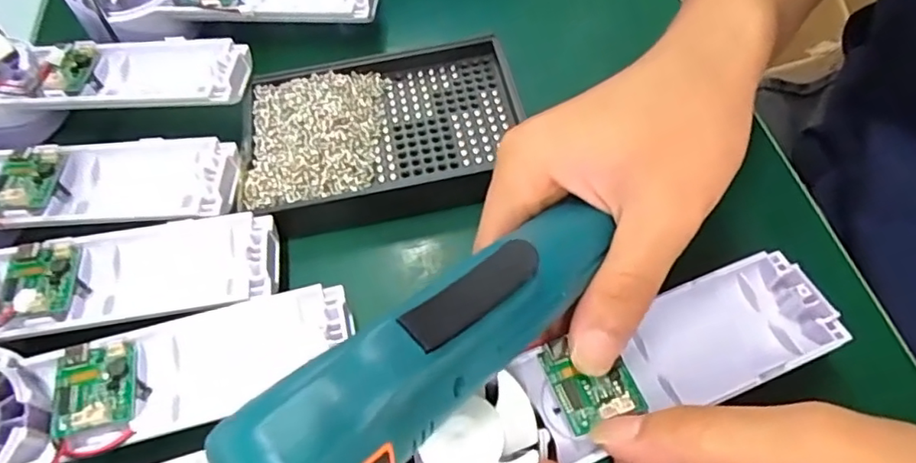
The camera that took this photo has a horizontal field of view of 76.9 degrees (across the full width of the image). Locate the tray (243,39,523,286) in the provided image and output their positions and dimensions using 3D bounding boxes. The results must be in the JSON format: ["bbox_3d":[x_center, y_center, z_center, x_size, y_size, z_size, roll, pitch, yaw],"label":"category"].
[{"bbox_3d":[-0.036,-0.048,0.288,0.135,0.024,0.090,-13,58,-5],"label":"tray"}]

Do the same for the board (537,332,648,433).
[{"bbox_3d":[0.046,0.050,0.201,0.027,0.007,0.032,-19,59,-8],"label":"board"}]

